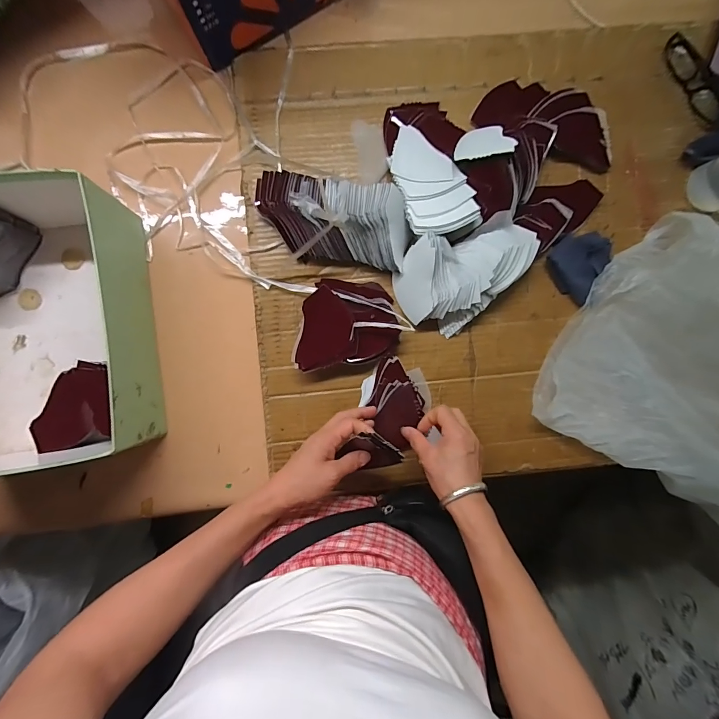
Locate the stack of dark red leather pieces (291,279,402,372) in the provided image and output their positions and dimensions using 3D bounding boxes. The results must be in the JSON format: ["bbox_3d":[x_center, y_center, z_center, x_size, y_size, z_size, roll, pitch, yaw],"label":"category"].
[{"bbox_3d":[-0.014,-0.045,0.476,0.128,0.038,0.117,4,89,-1],"label":"stack of dark red leather pieces"}]

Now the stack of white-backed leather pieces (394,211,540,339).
[{"bbox_3d":[0.135,-0.120,0.474,0.176,0.058,0.120,-44,91,-2],"label":"stack of white-backed leather pieces"}]

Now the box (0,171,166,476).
[{"bbox_3d":[-0.374,-0.038,0.424,0.234,0.118,0.299,-6,90,-2],"label":"box"}]

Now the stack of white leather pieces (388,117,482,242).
[{"bbox_3d":[0.088,-0.231,0.473,0.083,0.048,0.164,-19,90,-2],"label":"stack of white leather pieces"}]

